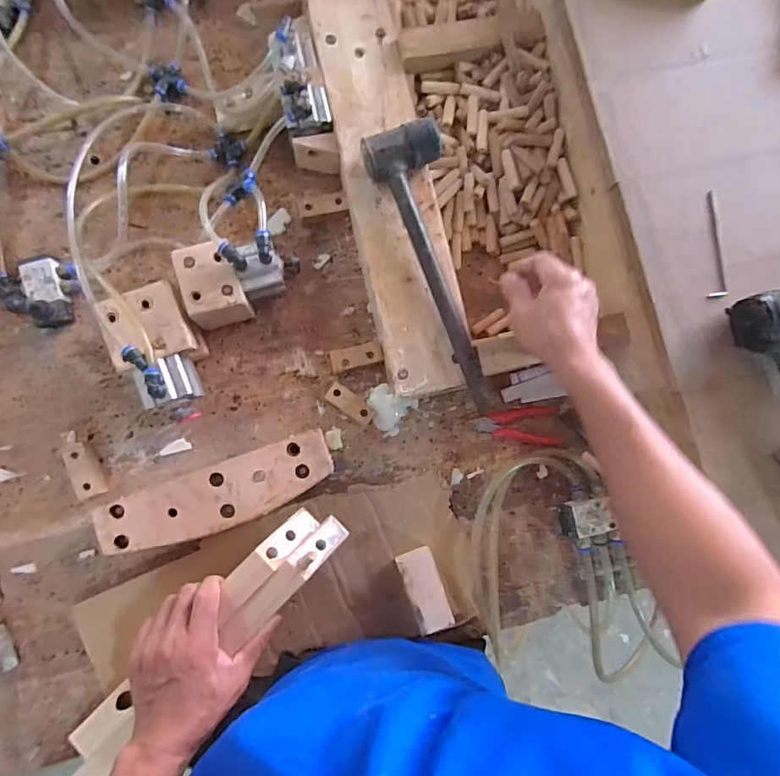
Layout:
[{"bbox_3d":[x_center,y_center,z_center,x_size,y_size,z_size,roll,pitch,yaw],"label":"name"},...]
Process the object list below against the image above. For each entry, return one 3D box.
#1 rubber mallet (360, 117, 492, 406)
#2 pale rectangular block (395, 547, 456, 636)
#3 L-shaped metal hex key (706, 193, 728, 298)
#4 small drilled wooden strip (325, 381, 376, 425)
[{"bbox_3d":[0.048,-0.131,0.546,0.086,0.045,0.324,-14,86,-7],"label":"rubber mallet"},{"bbox_3d":[0.039,0.235,0.573,0.044,0.034,0.093,-20,87,-6],"label":"pale rectangular block"},{"bbox_3d":[0.361,-0.160,0.543,0.024,0.009,0.124,1,85,-5],"label":"L-shaped metal hex key"},{"bbox_3d":[-0.047,0.020,0.593,0.061,0.021,0.023,36,83,-1],"label":"small drilled wooden strip"}]

